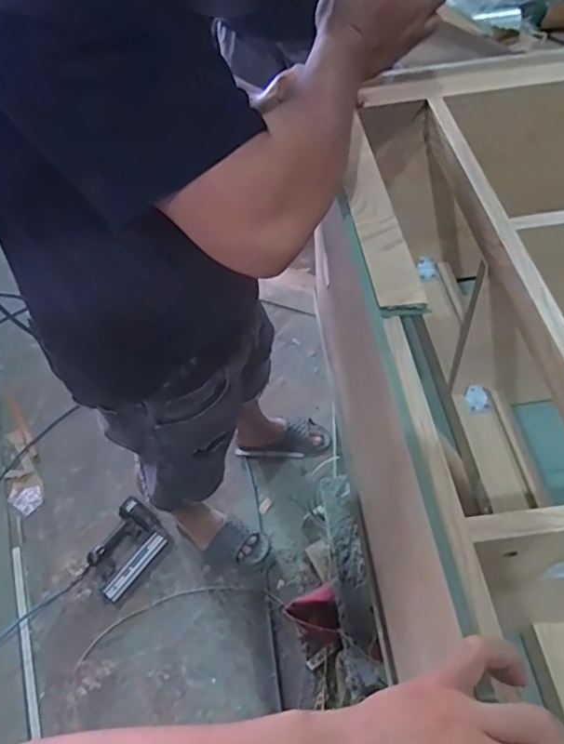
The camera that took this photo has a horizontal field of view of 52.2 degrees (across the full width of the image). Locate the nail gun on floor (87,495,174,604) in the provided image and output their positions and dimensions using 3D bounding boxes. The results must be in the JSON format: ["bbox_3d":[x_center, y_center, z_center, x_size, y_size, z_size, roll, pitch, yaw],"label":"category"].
[{"bbox_3d":[-0.405,0.459,1.490,0.164,0.061,0.213,31,62,24],"label":"nail gun on floor"}]

